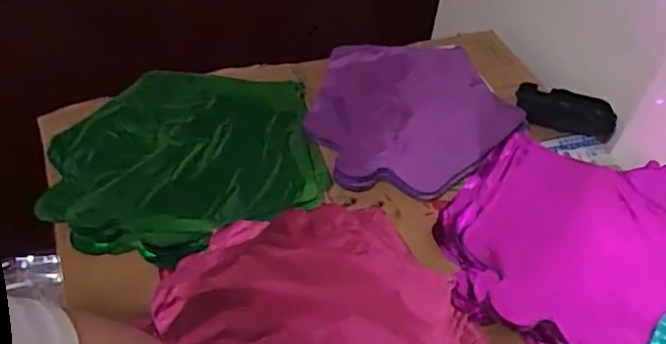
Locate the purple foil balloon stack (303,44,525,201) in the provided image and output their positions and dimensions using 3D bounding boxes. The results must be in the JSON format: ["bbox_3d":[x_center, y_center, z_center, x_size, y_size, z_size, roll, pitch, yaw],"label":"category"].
[{"bbox_3d":[0.084,-0.068,0.691,0.224,0.026,0.226,-13,50,-14],"label":"purple foil balloon stack"}]

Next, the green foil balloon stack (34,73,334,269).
[{"bbox_3d":[-0.150,-0.016,0.628,0.261,0.027,0.238,-11,50,-13],"label":"green foil balloon stack"}]

